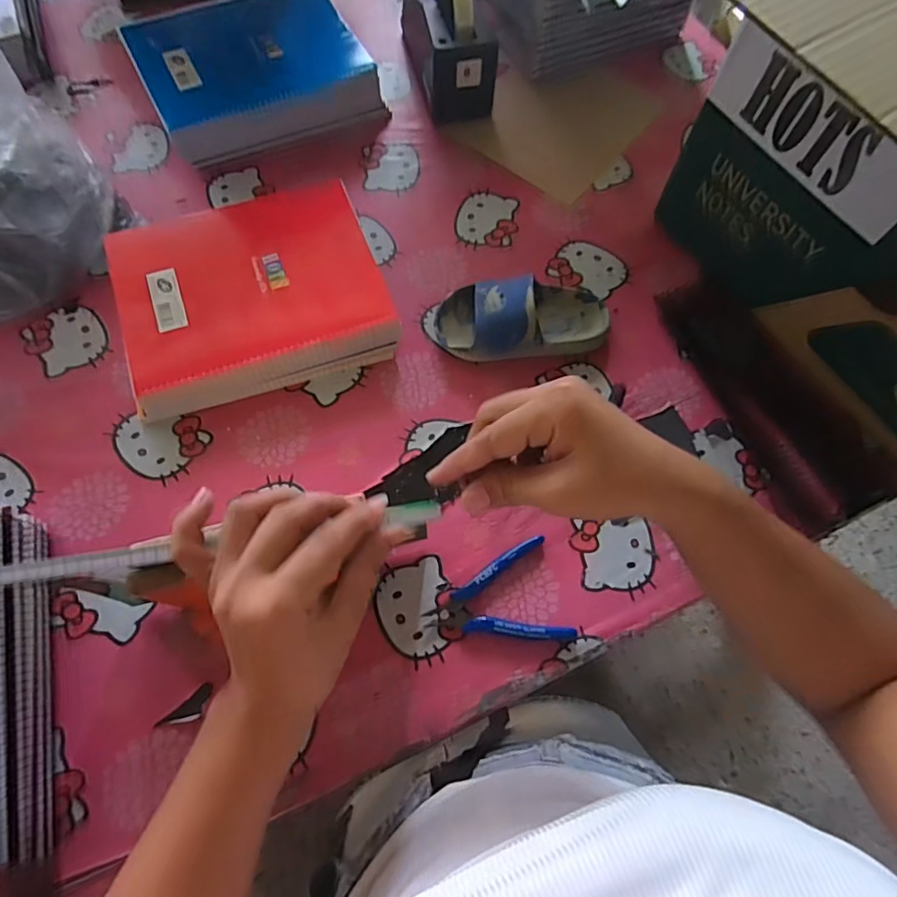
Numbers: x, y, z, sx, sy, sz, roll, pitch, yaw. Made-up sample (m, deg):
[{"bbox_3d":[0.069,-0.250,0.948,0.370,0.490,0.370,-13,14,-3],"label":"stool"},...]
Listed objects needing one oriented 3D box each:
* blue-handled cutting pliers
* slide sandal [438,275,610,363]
[{"bbox_3d":[0.038,0.130,0.466,0.114,0.016,0.086,-14,68,-8],"label":"blue-handled cutting pliers"},{"bbox_3d":[0.077,-0.135,0.559,0.172,0.062,0.082,-3,67,-3],"label":"slide sandal"}]

